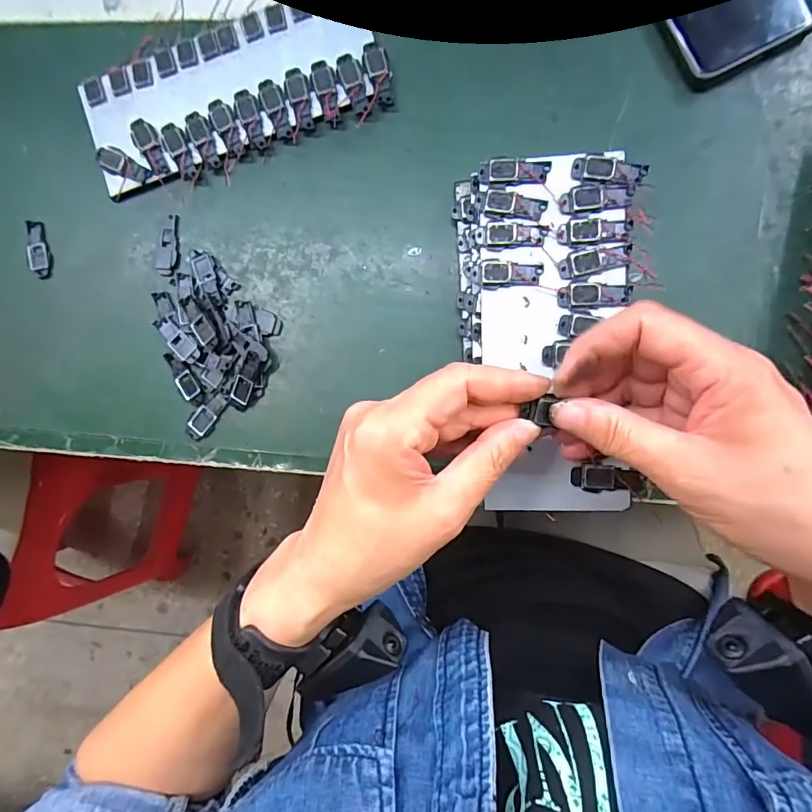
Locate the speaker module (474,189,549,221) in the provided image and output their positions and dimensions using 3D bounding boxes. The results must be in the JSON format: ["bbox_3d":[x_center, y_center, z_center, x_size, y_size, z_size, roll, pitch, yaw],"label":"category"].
[{"bbox_3d":[0.060,-0.116,0.277,0.040,0.004,0.015,8,90,6],"label":"speaker module"}]

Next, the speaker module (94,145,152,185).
[{"bbox_3d":[-0.191,-0.161,0.324,0.040,0.004,0.016,35,93,5],"label":"speaker module"}]

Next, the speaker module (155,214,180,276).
[{"bbox_3d":[-0.162,-0.109,0.327,0.015,0.004,0.041,2,90,6],"label":"speaker module"}]

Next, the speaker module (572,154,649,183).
[{"bbox_3d":[0.114,-0.132,0.269,0.040,0.004,0.013,8,90,6],"label":"speaker module"}]

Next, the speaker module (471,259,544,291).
[{"bbox_3d":[0.058,-0.075,0.277,0.039,0.004,0.017,5,90,6],"label":"speaker module"}]

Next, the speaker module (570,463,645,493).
[{"bbox_3d":[0.112,0.041,0.269,0.039,0.004,0.015,2,90,6],"label":"speaker module"}]

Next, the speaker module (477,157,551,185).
[{"bbox_3d":[0.062,-0.134,0.276,0.039,0.004,0.014,4,90,6],"label":"speaker module"}]

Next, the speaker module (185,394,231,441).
[{"bbox_3d":[-0.134,0.007,0.322,0.015,0.004,0.036,40,93,5],"label":"speaker module"}]

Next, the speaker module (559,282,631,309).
[{"bbox_3d":[0.106,-0.062,0.271,0.039,0.004,0.014,-1,89,6],"label":"speaker module"}]

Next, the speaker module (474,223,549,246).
[{"bbox_3d":[0.060,-0.099,0.276,0.040,0.004,0.013,3,90,6],"label":"speaker module"}]

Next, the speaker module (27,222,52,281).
[{"bbox_3d":[-0.257,-0.109,0.337,0.015,0.005,0.041,-6,89,6],"label":"speaker module"}]

